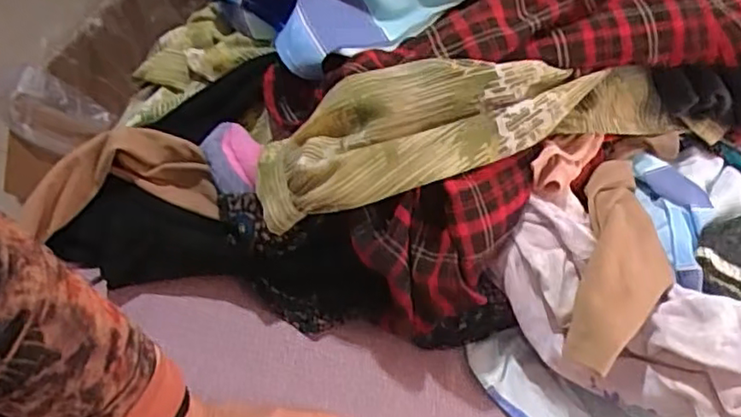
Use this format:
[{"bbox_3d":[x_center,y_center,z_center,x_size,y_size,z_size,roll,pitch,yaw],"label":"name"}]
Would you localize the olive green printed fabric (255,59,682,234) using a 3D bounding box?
[{"bbox_3d":[0.096,-0.069,0.535,0.394,0.096,0.106,-11,57,-5],"label":"olive green printed fabric"}]

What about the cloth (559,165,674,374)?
[{"bbox_3d":[0.206,0.037,0.507,0.076,0.045,0.216,13,58,10],"label":"cloth"}]

